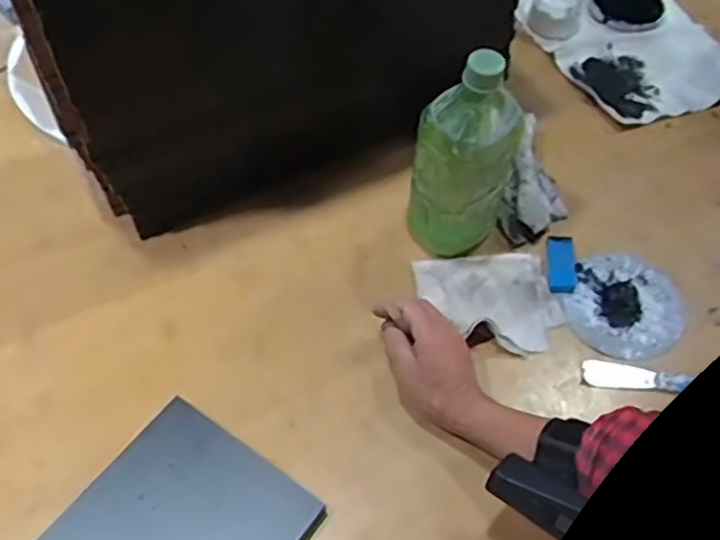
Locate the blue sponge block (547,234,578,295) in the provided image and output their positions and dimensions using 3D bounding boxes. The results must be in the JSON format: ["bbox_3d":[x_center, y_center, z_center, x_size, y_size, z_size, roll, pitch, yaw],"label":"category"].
[{"bbox_3d":[0.200,-0.007,0.691,0.028,0.009,0.066,6,56,1],"label":"blue sponge block"}]

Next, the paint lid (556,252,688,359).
[{"bbox_3d":[0.255,0.034,0.673,0.106,0.007,0.112,1,56,-2],"label":"paint lid"}]

